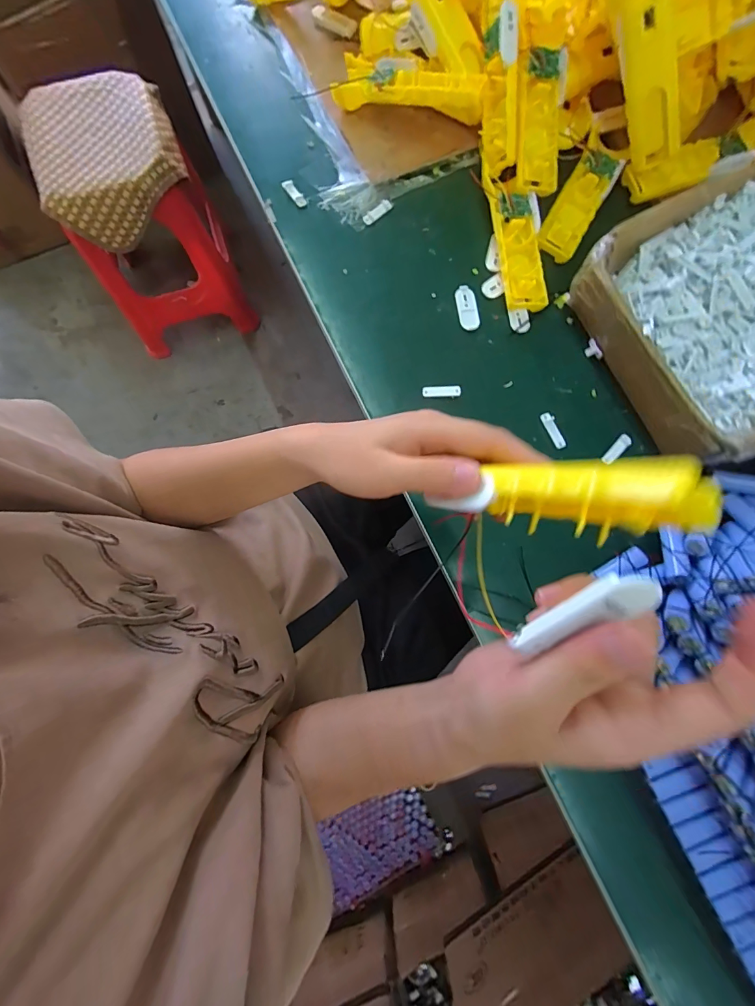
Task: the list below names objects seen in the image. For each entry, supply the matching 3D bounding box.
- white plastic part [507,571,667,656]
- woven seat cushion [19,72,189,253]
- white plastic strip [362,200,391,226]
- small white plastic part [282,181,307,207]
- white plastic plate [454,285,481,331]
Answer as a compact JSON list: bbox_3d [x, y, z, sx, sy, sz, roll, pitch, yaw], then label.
[{"bbox_3d":[0.077,0.043,0.152,0.056,0.007,0.017,-38,80,29],"label":"white plastic part"},{"bbox_3d":[-0.570,-0.734,0.850,0.289,0.086,0.352,-20,80,-4],"label":"woven seat cushion"},{"bbox_3d":[0.000,-0.327,0.446,0.037,0.006,0.010,-38,82,-7],"label":"white plastic strip"},{"bbox_3d":[-0.095,-0.351,0.450,0.011,0.008,0.036,-36,81,-7],"label":"small white plastic part"},{"bbox_3d":[0.096,-0.209,0.425,0.022,0.004,0.052,-9,79,-2],"label":"white plastic plate"}]

